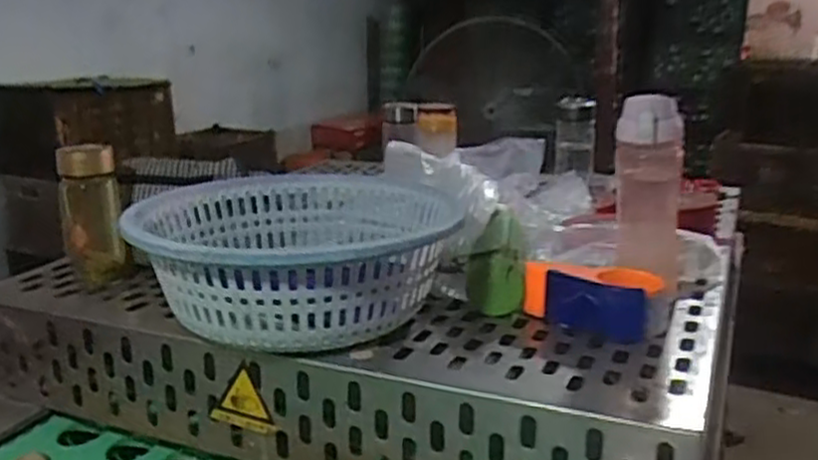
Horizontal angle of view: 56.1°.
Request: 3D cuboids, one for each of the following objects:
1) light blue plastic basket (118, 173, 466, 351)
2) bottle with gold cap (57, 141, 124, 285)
[{"bbox_3d":[-0.128,0.018,0.890,0.339,0.118,0.370,0,15,7],"label":"light blue plastic basket"},{"bbox_3d":[-0.416,-0.020,1.007,0.069,0.183,0.069,-9,17,-27],"label":"bottle with gold cap"}]

